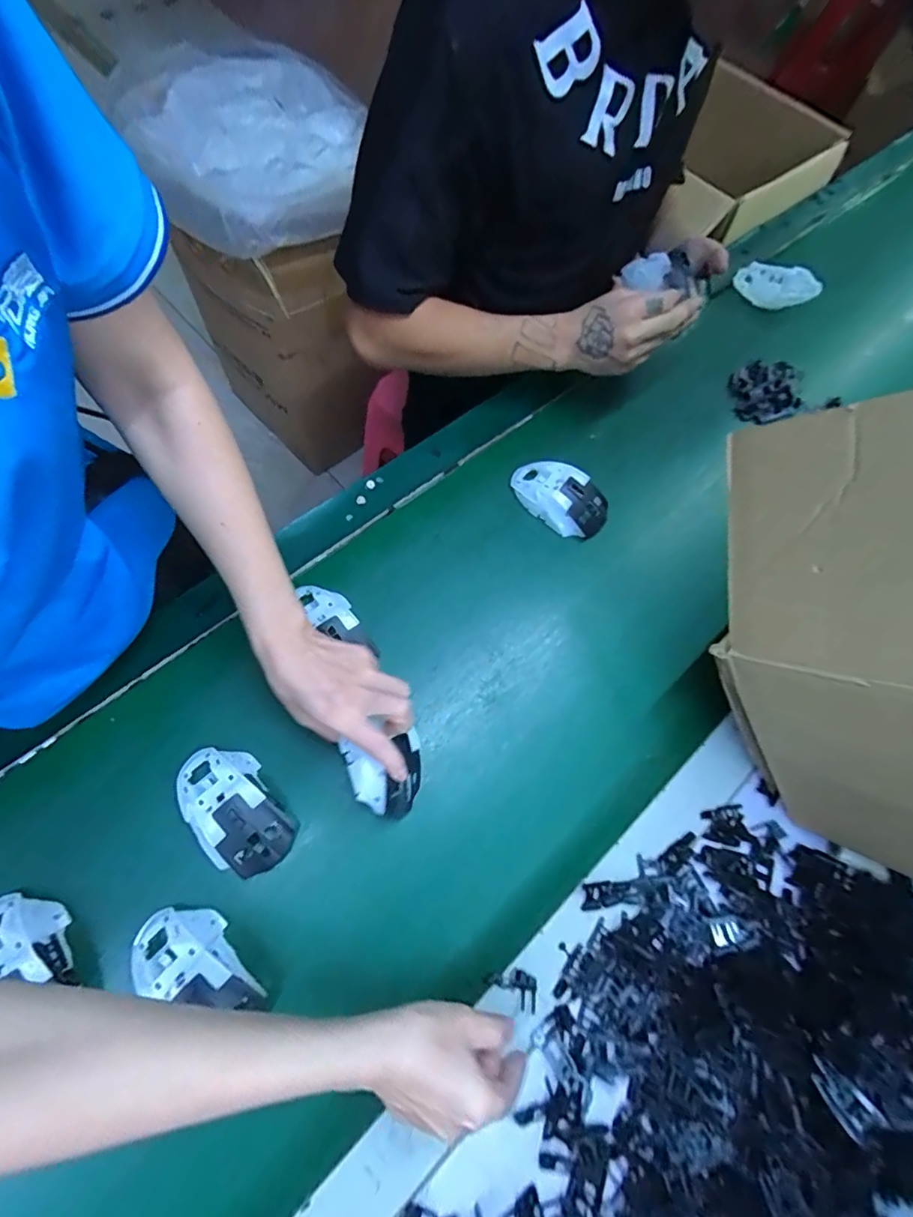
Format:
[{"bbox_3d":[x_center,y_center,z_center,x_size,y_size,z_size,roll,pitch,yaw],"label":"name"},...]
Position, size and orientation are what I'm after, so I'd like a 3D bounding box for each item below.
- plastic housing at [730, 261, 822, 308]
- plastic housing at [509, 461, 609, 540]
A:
[{"bbox_3d":[0.475,-0.477,0.748,0.113,0.059,0.029,33,68,28],"label":"plastic housing"},{"bbox_3d":[0.118,-0.130,0.585,0.120,0.038,0.065,39,69,11],"label":"plastic housing"}]

